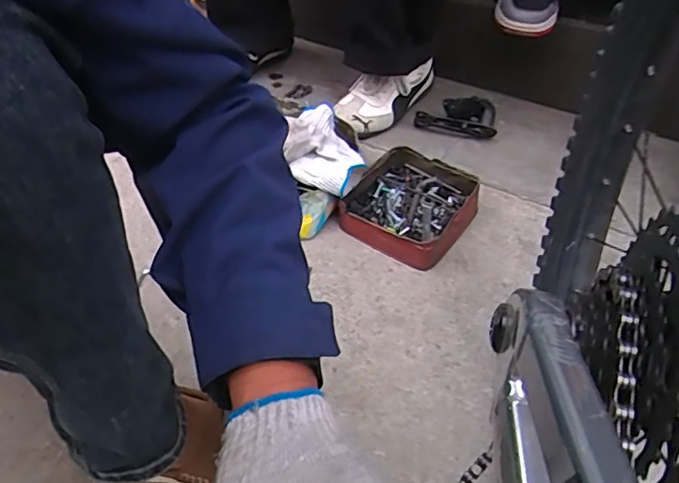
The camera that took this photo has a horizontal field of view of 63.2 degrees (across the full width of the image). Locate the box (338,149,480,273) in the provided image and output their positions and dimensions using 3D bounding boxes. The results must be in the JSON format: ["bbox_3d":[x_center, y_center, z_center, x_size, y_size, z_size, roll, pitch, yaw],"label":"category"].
[{"bbox_3d":[0.101,-0.055,0.792,0.172,0.044,0.162,29,55,25],"label":"box"}]

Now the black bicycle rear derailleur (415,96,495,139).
[{"bbox_3d":[0.203,-0.218,0.942,0.138,0.047,0.056,17,49,17],"label":"black bicycle rear derailleur"}]

